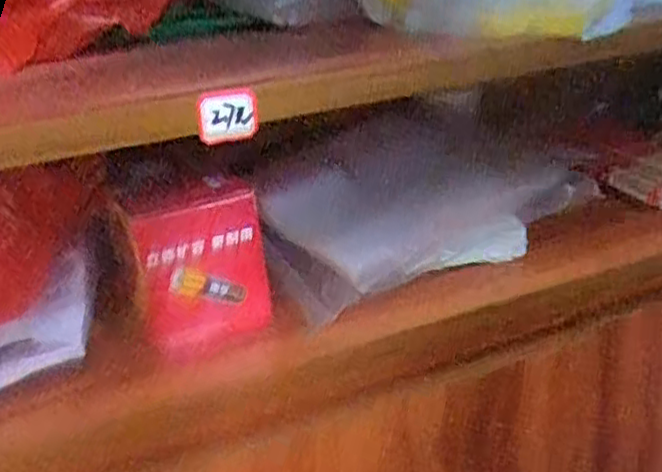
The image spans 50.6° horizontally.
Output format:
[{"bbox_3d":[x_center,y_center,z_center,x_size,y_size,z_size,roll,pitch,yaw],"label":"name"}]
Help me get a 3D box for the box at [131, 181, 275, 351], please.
[{"bbox_3d":[-0.073,0.018,0.403,0.070,0.085,0.019,-13,24,-15],"label":"box"}]

